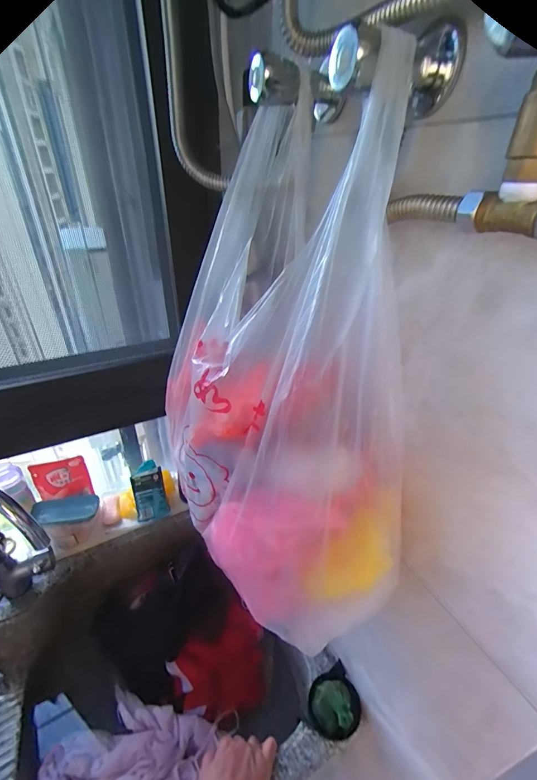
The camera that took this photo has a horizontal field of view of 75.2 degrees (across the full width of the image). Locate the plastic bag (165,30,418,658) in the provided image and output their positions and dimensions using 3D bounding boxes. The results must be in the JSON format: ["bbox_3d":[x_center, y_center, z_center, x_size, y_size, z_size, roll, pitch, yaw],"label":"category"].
[{"bbox_3d":[0.025,-0.011,0.320,0.191,0.482,0.159,6,11,5],"label":"plastic bag"}]

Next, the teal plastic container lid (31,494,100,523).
[{"bbox_3d":[-0.441,0.259,0.761,0.128,0.027,0.055,-6,33,-11],"label":"teal plastic container lid"}]

